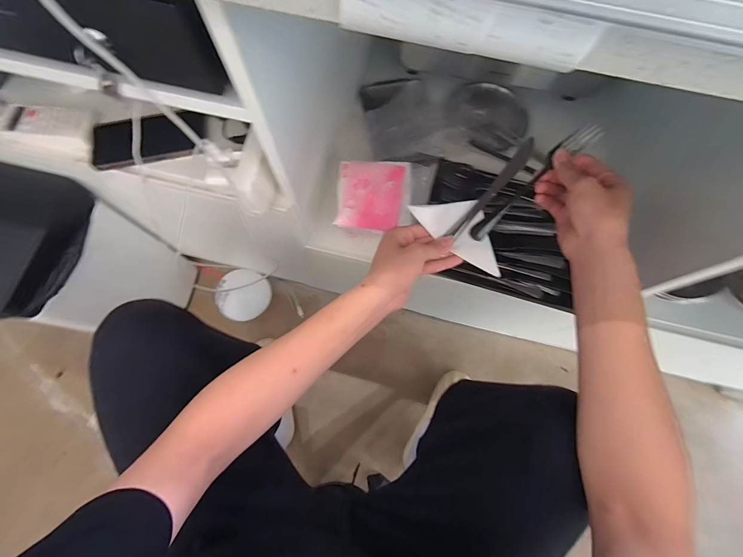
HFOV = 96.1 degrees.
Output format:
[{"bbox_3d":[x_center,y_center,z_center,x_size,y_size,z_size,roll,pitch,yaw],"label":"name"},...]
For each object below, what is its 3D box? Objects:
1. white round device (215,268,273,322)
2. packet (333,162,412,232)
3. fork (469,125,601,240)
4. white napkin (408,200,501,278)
[{"bbox_3d":[-0.328,0.047,0.870,0.124,0.101,0.129,0,73,0],"label":"white round device"},{"bbox_3d":[0.005,-0.134,0.537,0.115,0.011,0.125,4,73,1],"label":"packet"},{"bbox_3d":[0.192,-0.113,0.400,0.194,0.021,0.026,-42,78,-1],"label":"fork"},{"bbox_3d":[0.123,-0.070,0.437,0.133,0.040,0.070,35,76,10],"label":"white napkin"}]

